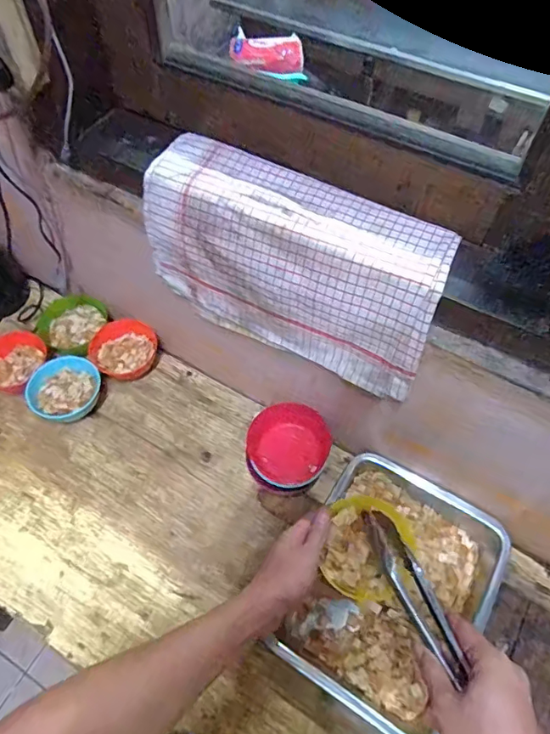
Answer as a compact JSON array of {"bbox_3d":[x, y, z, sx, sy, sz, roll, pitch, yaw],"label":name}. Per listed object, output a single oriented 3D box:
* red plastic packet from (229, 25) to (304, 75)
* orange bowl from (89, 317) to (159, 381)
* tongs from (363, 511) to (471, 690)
[{"bbox_3d":[-0.027,-0.879,1.384,0.216,0.048,0.124,15,59,8],"label":"red plastic packet"},{"bbox_3d":[-0.261,-0.031,0.862,0.102,0.035,0.108,0,58,-1],"label":"orange bowl"},{"bbox_3d":[0.138,0.218,0.499,0.032,0.020,0.177,-15,39,-10],"label":"tongs"}]

